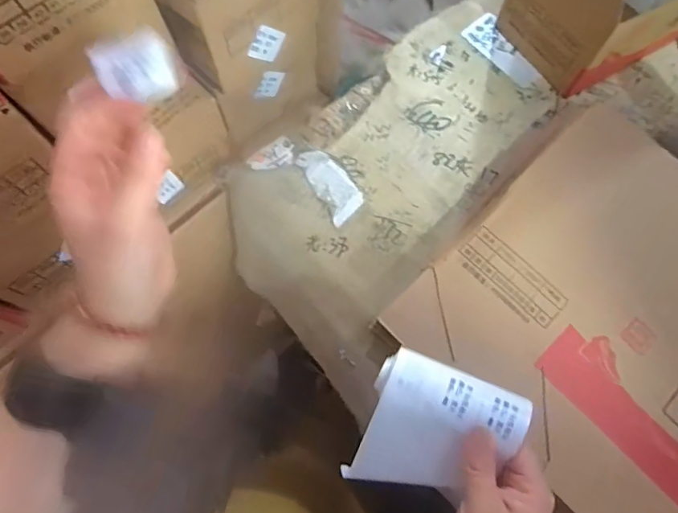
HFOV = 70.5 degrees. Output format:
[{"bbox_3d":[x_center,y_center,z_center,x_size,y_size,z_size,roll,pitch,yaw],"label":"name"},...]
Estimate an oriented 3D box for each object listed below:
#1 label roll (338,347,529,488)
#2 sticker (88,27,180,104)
[{"bbox_3d":[0.068,0.126,0.344,0.099,0.040,0.100,23,93,8],"label":"label roll"},{"bbox_3d":[-0.116,-0.106,0.275,0.004,0.035,0.043,21,50,41],"label":"sticker"}]

